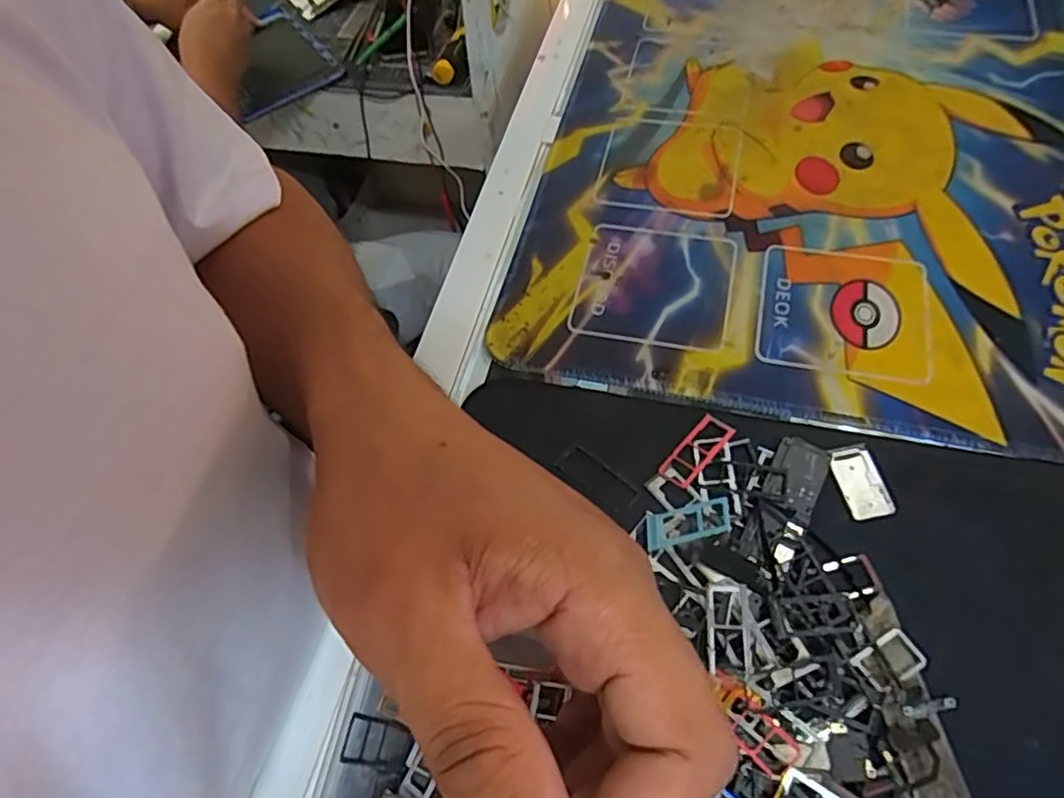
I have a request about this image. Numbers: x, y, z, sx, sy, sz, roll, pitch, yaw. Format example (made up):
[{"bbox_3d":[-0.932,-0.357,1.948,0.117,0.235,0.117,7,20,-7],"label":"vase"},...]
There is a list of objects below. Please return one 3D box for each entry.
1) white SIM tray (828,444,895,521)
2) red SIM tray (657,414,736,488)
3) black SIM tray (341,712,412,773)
[{"bbox_3d":[0.136,0.034,0.269,0.019,0.004,0.031,-11,60,-2],"label":"white SIM tray"},{"bbox_3d":[0.071,0.022,0.278,0.014,0.004,0.037,38,70,22],"label":"red SIM tray"},{"bbox_3d":[-0.052,0.117,0.219,0.004,0.035,0.014,-2,56,24],"label":"black SIM tray"}]

